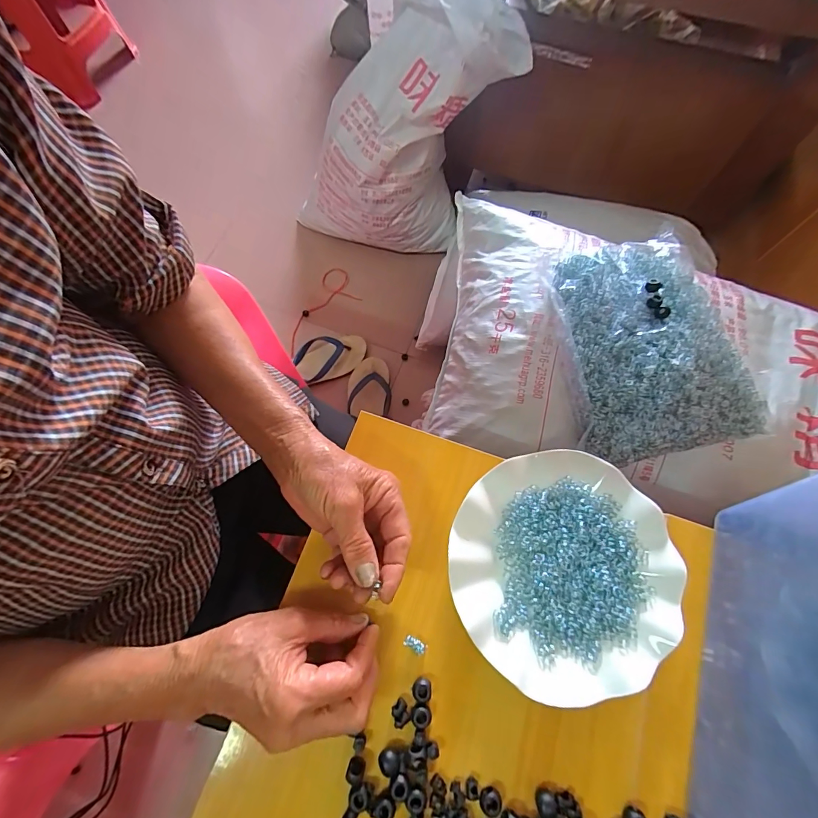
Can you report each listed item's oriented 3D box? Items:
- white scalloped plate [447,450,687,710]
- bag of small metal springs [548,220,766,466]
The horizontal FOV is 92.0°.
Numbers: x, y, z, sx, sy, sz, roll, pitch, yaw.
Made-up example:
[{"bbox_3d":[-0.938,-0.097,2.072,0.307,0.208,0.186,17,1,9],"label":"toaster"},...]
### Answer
[{"bbox_3d":[0.126,0.132,0.332,0.179,0.026,0.178,0,70,0],"label":"white scalloped plate"},{"bbox_3d":[0.277,-0.083,0.466,0.192,0.056,0.264,-11,70,-4],"label":"bag of small metal springs"}]

